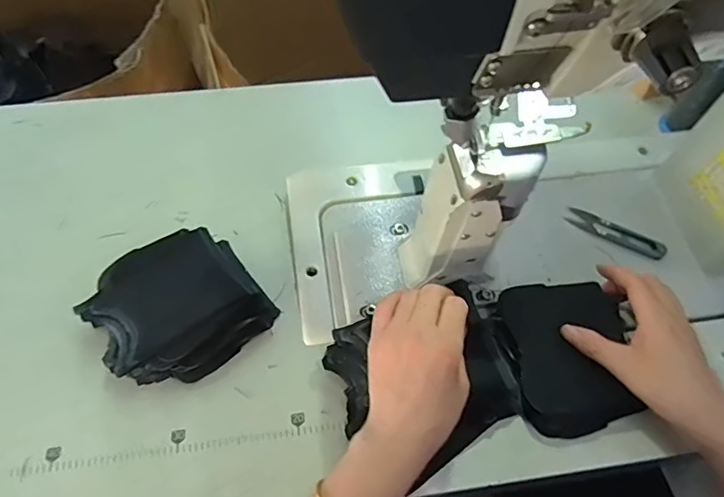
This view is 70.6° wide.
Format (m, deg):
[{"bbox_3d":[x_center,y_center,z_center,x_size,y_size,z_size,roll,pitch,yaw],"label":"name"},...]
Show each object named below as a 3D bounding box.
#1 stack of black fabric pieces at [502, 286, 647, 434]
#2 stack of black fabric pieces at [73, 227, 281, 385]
[{"bbox_3d":[0.182,0.093,0.451,0.098,0.035,0.126,-4,54,-4],"label":"stack of black fabric pieces"},{"bbox_3d":[-0.169,0.050,0.470,0.143,0.049,0.137,-34,61,-23],"label":"stack of black fabric pieces"}]

